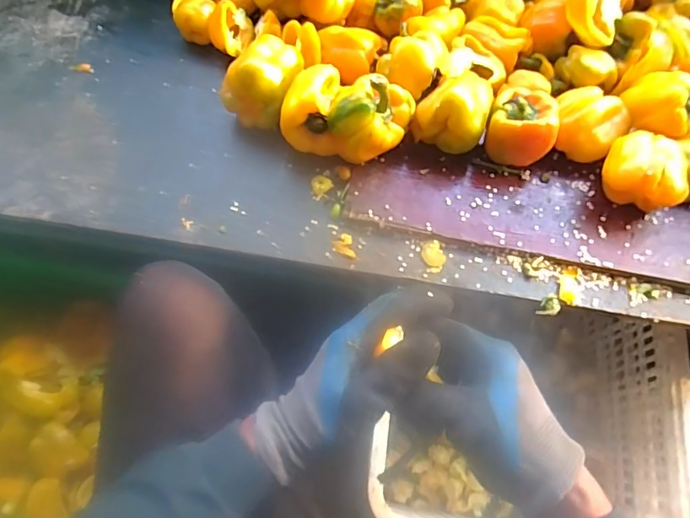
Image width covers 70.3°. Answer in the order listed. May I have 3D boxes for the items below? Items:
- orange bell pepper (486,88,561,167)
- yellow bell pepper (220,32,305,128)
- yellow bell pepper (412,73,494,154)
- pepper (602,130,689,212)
[{"bbox_3d":[0.203,-0.149,0.567,0.076,0.069,0.074,0,68,0],"label":"orange bell pepper"},{"bbox_3d":[-0.099,-0.215,0.601,0.082,0.081,0.099,17,69,7],"label":"yellow bell pepper"},{"bbox_3d":[0.128,-0.174,0.575,0.080,0.078,0.078,21,69,9],"label":"yellow bell pepper"},{"bbox_3d":[0.332,-0.094,0.545,0.085,0.065,0.074,25,70,10],"label":"pepper"}]

